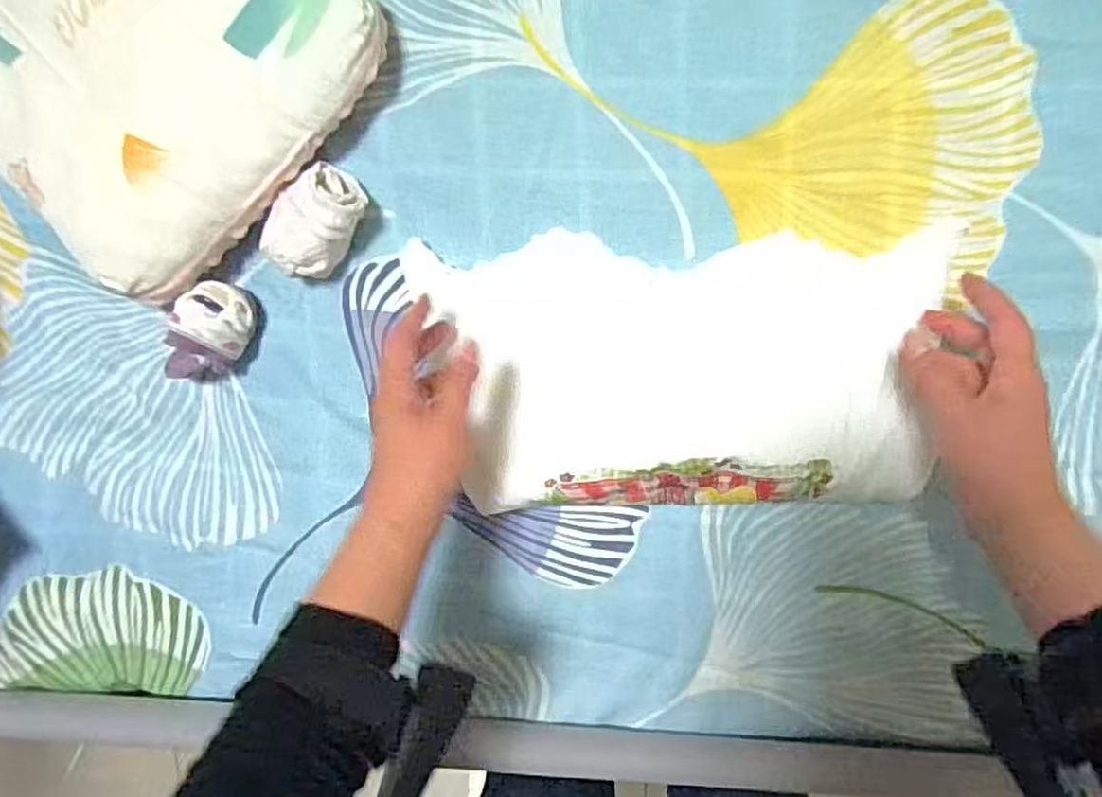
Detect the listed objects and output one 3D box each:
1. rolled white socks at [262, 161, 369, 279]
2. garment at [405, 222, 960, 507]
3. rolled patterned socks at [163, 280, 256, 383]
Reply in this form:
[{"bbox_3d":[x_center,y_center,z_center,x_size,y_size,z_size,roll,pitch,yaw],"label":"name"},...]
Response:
[{"bbox_3d":[-0.161,-0.120,0.488,0.055,0.043,0.073,38,100,-2],"label":"rolled white socks"},{"bbox_3d":[0.092,-0.033,0.478,0.308,0.035,0.187,-2,78,4],"label":"garment"},{"bbox_3d":[-0.241,-0.044,0.508,0.050,0.042,0.078,20,100,1],"label":"rolled patterned socks"}]

